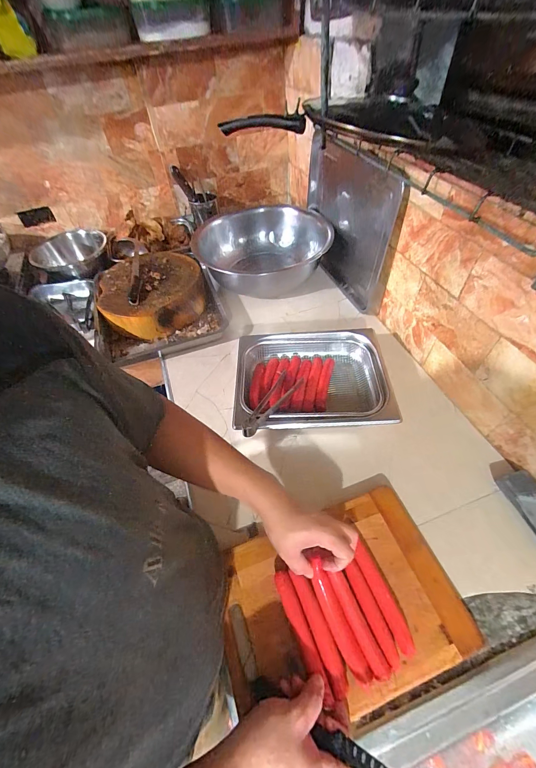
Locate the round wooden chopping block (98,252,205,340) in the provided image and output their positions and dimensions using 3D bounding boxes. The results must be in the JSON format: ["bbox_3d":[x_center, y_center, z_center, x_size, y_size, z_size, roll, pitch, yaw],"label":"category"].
[{"bbox_3d":[-0.339,-0.268,0.903,0.297,0.098,0.311,-14,51,-6],"label":"round wooden chopping block"}]

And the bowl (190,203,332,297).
[{"bbox_3d":[-0.010,-0.394,0.962,0.382,0.152,0.387,-2,51,3],"label":"bowl"}]

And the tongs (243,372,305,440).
[{"bbox_3d":[0.006,0.039,0.627,0.056,0.022,0.211,22,44,21],"label":"tongs"}]

